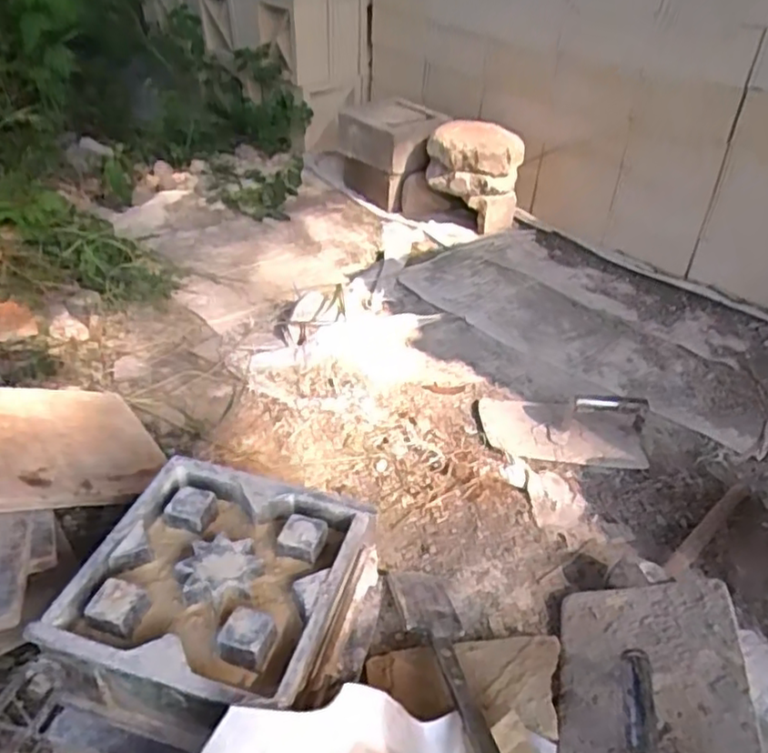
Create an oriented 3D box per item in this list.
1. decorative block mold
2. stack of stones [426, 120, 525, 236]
[{"bbox_3d":[-0.153,0.188,0.621,0.231,0.047,0.227,11,35,13],"label":"decorative block mold"},{"bbox_3d":[0.207,-0.465,1.559,0.214,0.216,0.164,8,36,5],"label":"stack of stones"}]

